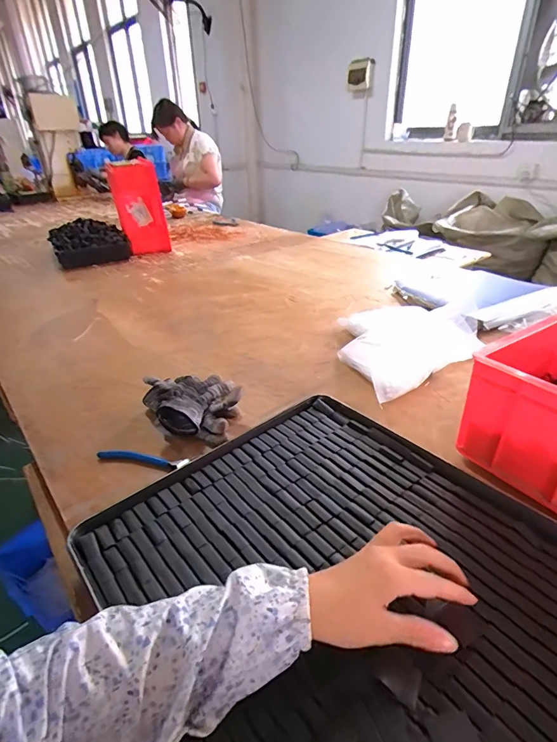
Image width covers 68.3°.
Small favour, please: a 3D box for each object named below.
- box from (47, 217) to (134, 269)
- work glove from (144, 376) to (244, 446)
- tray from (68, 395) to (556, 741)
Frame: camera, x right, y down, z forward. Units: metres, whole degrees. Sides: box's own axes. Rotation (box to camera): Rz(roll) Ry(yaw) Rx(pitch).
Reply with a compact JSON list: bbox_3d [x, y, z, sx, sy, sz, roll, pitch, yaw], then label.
[{"bbox_3d":[-0.665,-0.457,1.437,0.235,0.108,0.220,-18,35,-25],"label":"box"},{"bbox_3d":[-0.122,0.052,0.631,0.142,0.056,0.171,-16,34,-22],"label":"work glove"},{"bbox_3d":[0.112,0.217,0.352,0.392,0.025,0.584,-25,39,-33],"label":"tray"}]

